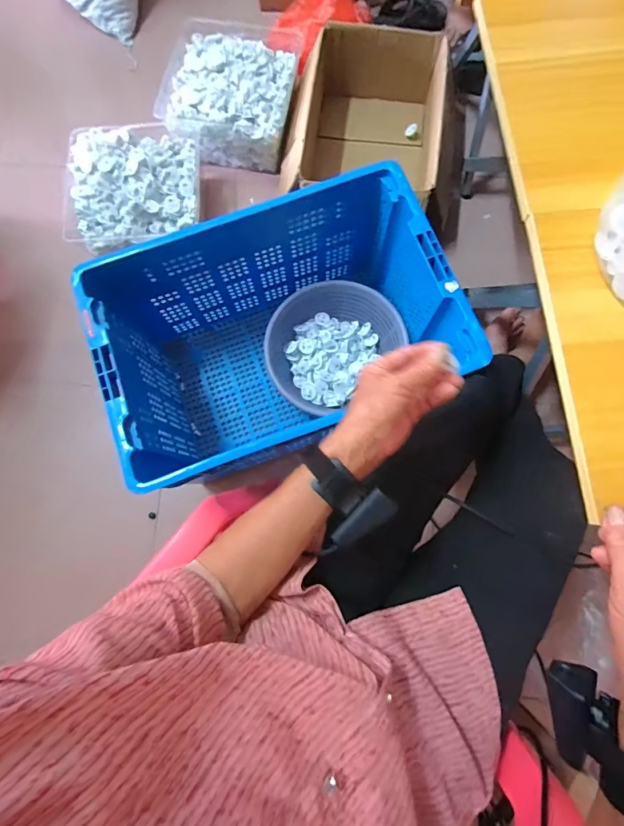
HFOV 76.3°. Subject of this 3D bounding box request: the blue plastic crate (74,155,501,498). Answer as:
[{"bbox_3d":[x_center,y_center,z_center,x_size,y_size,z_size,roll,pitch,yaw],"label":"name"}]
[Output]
[{"bbox_3d":[-0.058,-0.127,0.781,0.583,0.318,0.396,-23,78,-3],"label":"blue plastic crate"}]

